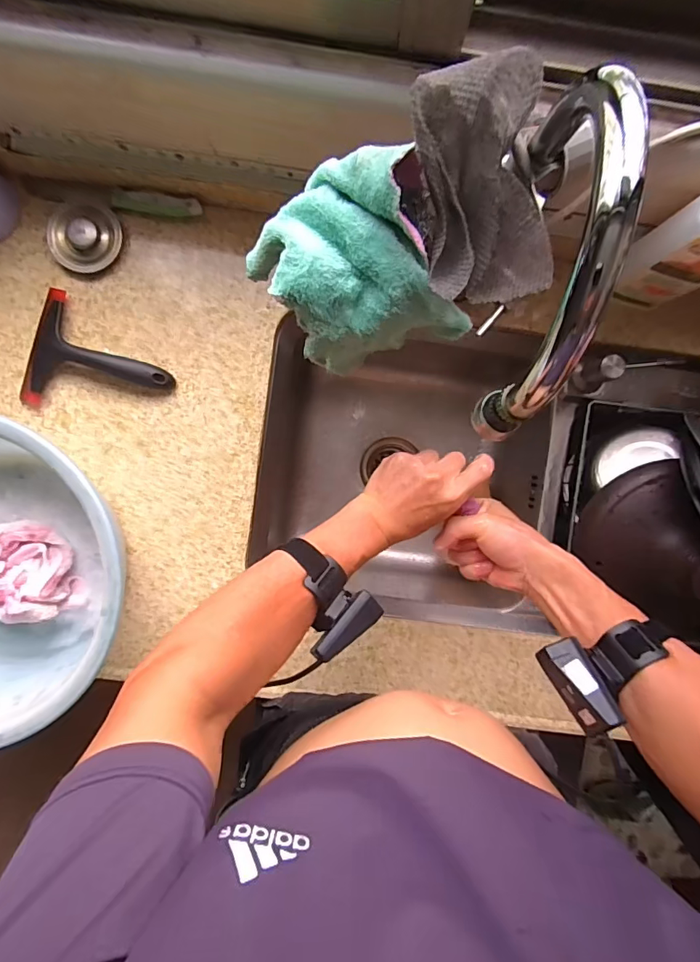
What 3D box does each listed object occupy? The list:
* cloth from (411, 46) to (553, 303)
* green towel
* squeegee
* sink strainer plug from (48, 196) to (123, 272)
[{"bbox_3d":[0.091,-0.188,0.304,0.078,0.087,0.125,-11,92,-1],"label":"cloth"},{"bbox_3d":[0.004,-0.156,0.364,0.117,0.117,0.144,-34,93,0],"label":"green towel"},{"bbox_3d":[-0.291,-0.137,0.549,0.168,0.026,0.131,15,92,-2],"label":"squeegee"},{"bbox_3d":[-0.304,-0.283,0.544,0.079,0.022,0.071,-36,112,2],"label":"sink strainer plug"}]

